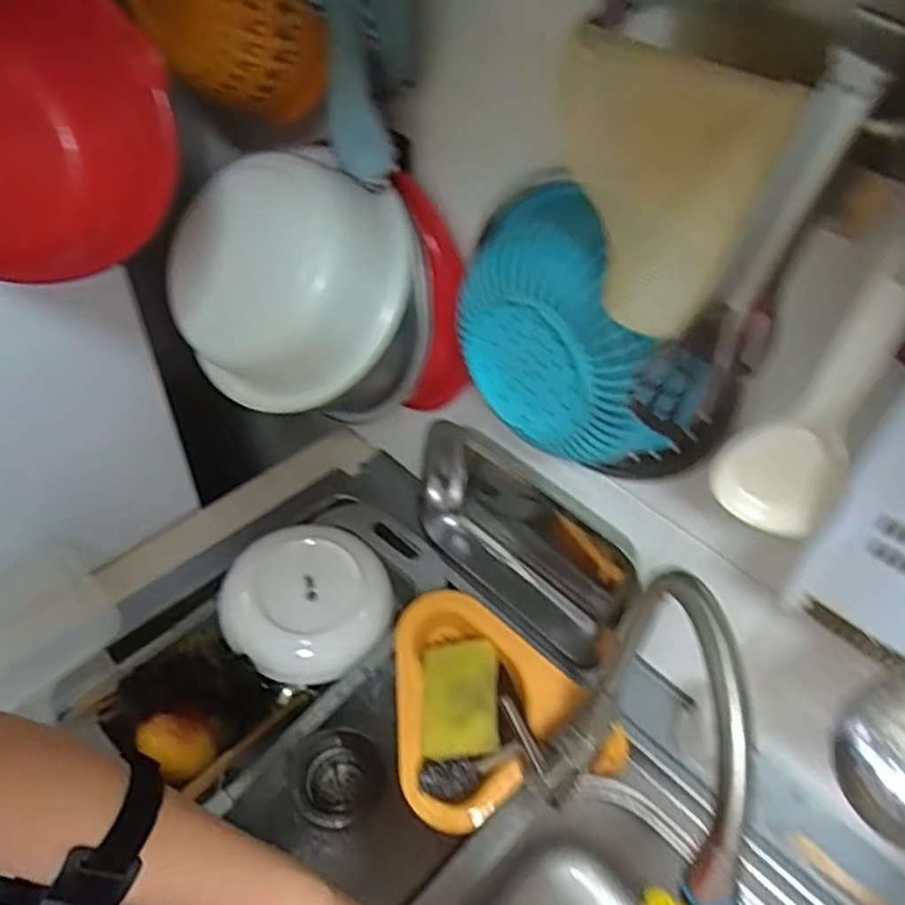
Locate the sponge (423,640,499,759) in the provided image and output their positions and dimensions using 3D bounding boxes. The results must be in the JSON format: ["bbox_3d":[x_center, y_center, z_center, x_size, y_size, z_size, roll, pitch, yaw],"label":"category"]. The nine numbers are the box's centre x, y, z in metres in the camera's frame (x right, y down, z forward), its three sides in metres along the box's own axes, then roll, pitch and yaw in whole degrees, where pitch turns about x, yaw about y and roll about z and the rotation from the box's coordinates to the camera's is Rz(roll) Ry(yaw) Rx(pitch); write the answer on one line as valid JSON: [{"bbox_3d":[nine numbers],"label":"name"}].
[{"bbox_3d":[0.008,0.249,0.706,0.084,0.014,0.108,-14,63,25],"label":"sponge"}]

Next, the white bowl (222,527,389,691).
[{"bbox_3d":[-0.164,0.161,0.788,0.188,0.053,0.177,2,47,-2],"label":"white bowl"}]

